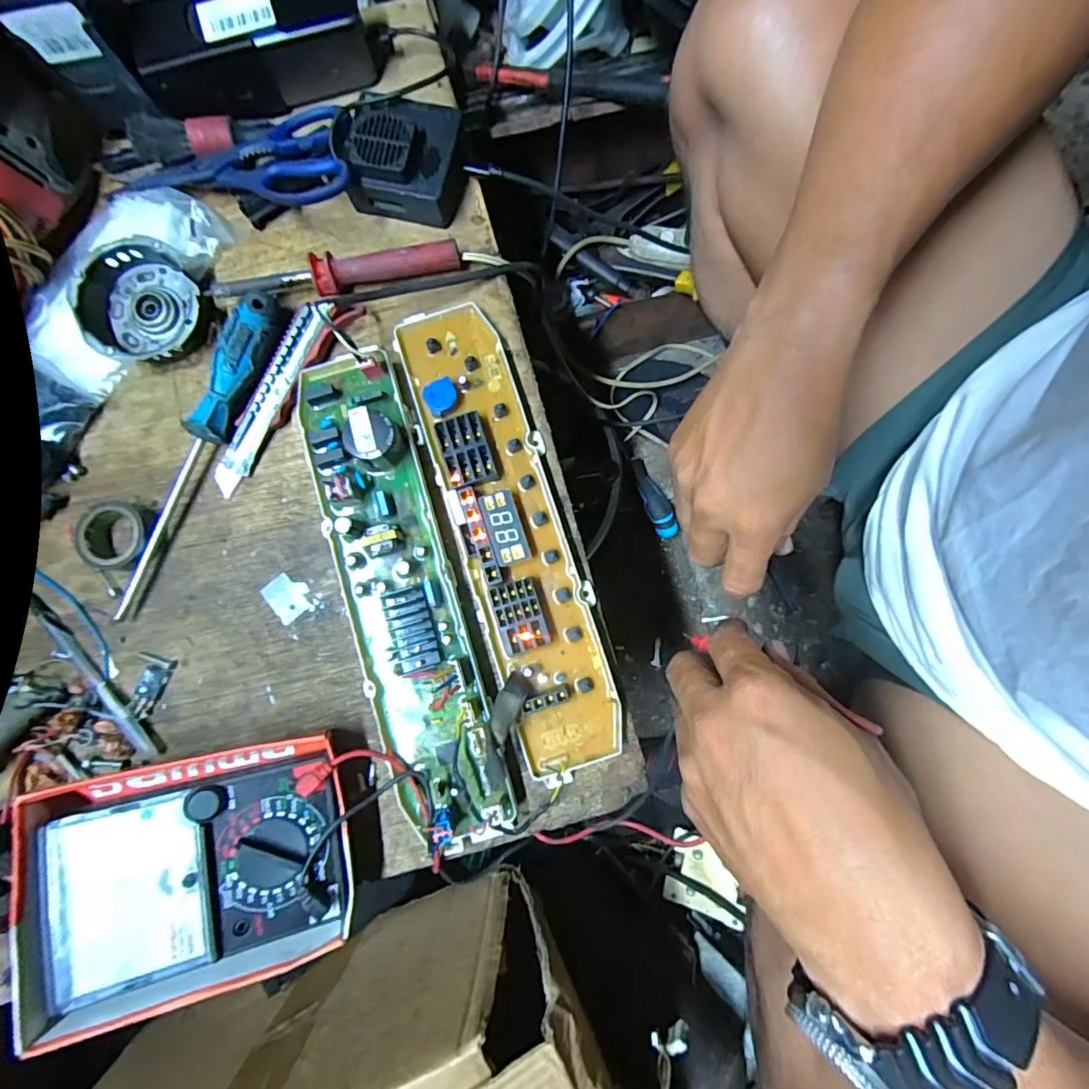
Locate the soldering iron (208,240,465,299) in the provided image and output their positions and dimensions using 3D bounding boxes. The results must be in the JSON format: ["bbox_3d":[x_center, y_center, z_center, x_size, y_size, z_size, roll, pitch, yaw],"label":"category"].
[{"bbox_3d":[-0.152,-0.196,0.389,0.180,0.026,0.023,-12,83,0],"label":"soldering iron"}]

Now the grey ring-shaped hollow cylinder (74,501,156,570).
[{"bbox_3d":[-0.305,-0.007,0.376,0.043,0.023,0.047,0,83,1],"label":"grey ring-shaped hollow cylinder"}]

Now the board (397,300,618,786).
[{"bbox_3d":[-0.021,-0.009,0.377,0.079,0.032,0.339,-17,82,-9],"label":"board"}]

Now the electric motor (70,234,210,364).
[{"bbox_3d":[-0.294,-0.174,0.390,0.082,0.039,0.079,-17,82,-9],"label":"electric motor"}]

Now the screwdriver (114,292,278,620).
[{"bbox_3d":[-0.252,-0.064,0.380,0.027,0.024,0.245,28,94,5],"label":"screwdriver"}]

